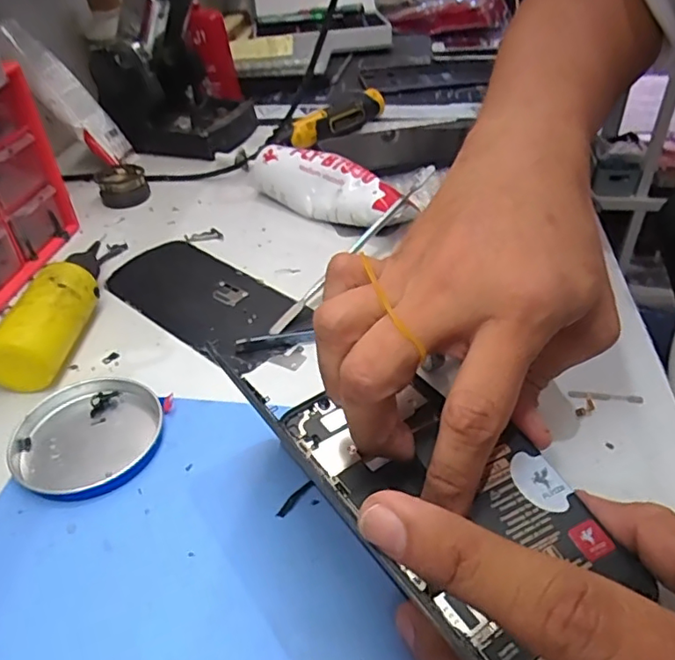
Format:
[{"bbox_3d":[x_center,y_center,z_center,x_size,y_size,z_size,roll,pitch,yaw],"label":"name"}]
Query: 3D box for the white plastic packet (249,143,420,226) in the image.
[{"bbox_3d":[-0.007,-0.109,0.429,0.137,0.040,0.051,29,48,34],"label":"white plastic packet"}]

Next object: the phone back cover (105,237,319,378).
[{"bbox_3d":[-0.084,-0.023,0.356,0.068,0.007,0.147,-32,46,-32],"label":"phone back cover"}]

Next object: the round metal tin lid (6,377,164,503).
[{"bbox_3d":[-0.115,0.049,0.260,0.065,0.012,0.062,-2,38,2],"label":"round metal tin lid"}]

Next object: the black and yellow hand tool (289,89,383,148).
[{"bbox_3d":[0.004,-0.201,0.542,0.113,0.030,0.020,-32,46,-31],"label":"black and yellow hand tool"}]

